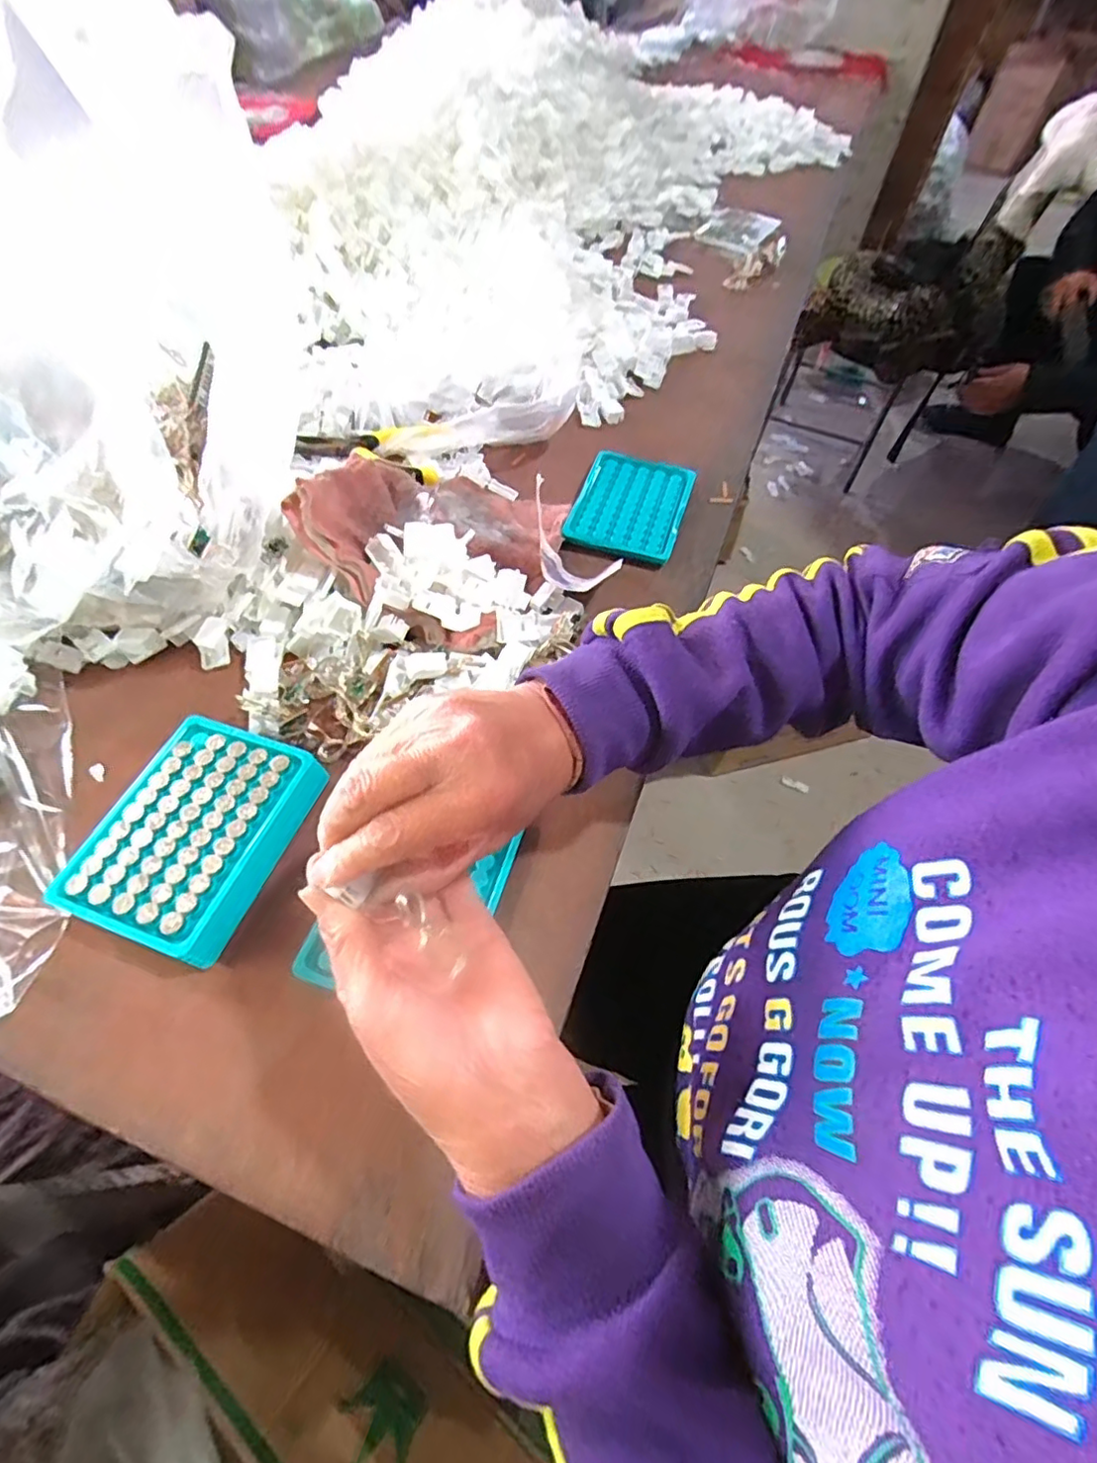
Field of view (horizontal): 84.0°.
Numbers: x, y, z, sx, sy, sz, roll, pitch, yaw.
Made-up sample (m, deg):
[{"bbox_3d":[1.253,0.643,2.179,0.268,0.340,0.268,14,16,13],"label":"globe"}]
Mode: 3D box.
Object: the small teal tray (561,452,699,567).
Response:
[{"bbox_3d":[0.076,-0.205,0.555,0.094,0.021,0.130,17,59,9],"label":"small teal tray"}]

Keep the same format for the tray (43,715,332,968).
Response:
[{"bbox_3d":[-0.212,0.061,0.371,0.099,0.032,0.130,18,59,9],"label":"tray"}]

